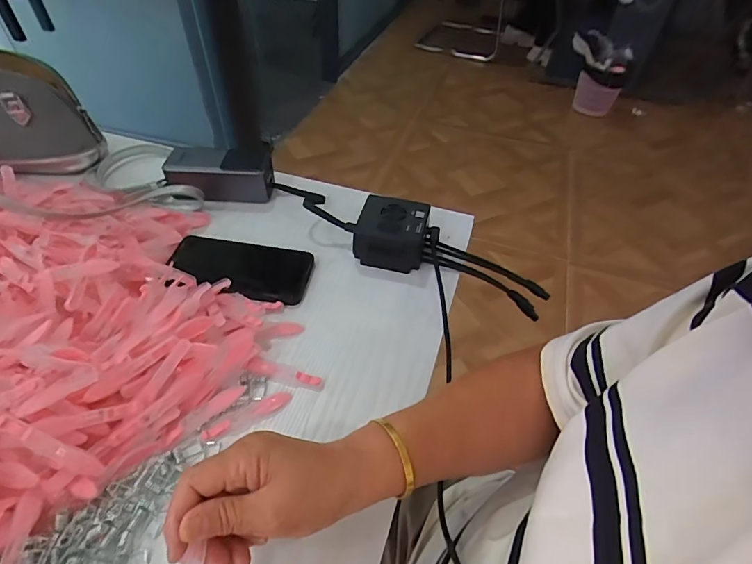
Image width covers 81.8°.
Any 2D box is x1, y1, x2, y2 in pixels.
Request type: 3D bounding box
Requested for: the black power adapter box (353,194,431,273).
[{"bbox_3d":[0.019,-0.061,0.504,0.077,0.052,0.074,10,47,5],"label":"black power adapter box"}]

